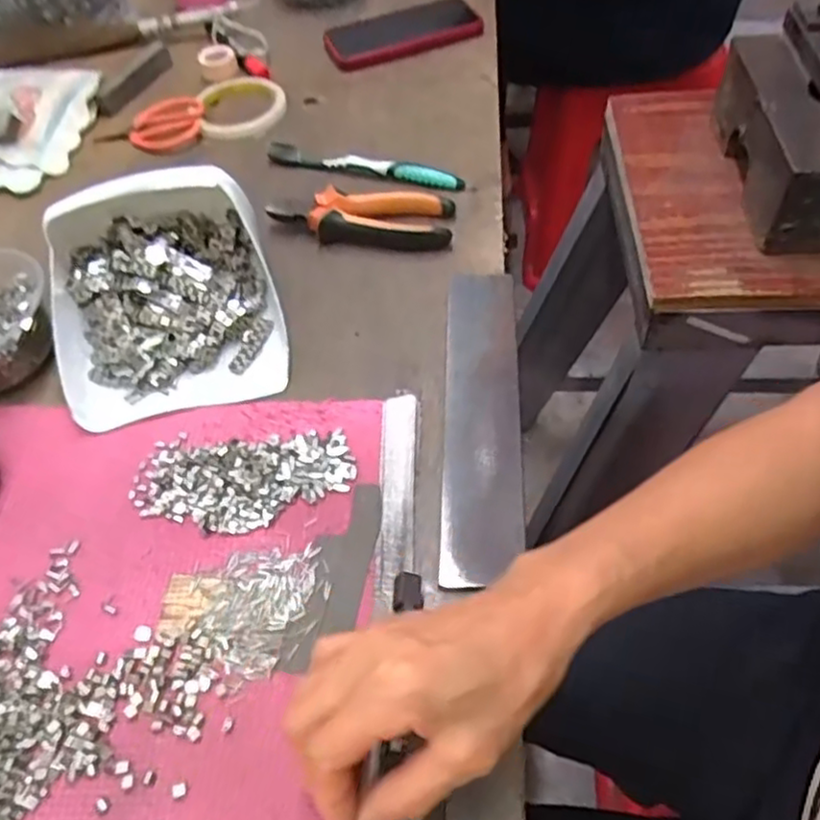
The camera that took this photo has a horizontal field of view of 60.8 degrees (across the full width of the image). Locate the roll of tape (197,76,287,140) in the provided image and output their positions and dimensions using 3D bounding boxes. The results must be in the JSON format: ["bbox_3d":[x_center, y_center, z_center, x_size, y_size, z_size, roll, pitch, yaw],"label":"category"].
[{"bbox_3d":[-0.170,-0.310,0.711,0.086,0.014,0.095,-12,54,-4],"label":"roll of tape"}]

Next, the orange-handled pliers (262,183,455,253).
[{"bbox_3d":[-0.037,-0.166,0.582,0.148,0.025,0.065,9,55,11],"label":"orange-handled pliers"}]

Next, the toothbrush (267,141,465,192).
[{"bbox_3d":[-0.041,-0.219,0.626,0.186,0.015,0.013,14,56,15],"label":"toothbrush"}]

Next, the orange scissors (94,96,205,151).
[{"bbox_3d":[-0.255,-0.279,0.687,0.109,0.015,0.059,-21,55,-10],"label":"orange scissors"}]

